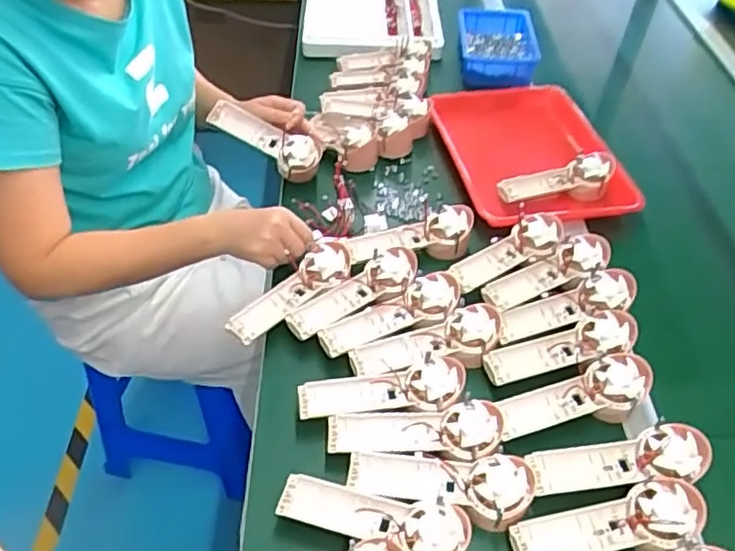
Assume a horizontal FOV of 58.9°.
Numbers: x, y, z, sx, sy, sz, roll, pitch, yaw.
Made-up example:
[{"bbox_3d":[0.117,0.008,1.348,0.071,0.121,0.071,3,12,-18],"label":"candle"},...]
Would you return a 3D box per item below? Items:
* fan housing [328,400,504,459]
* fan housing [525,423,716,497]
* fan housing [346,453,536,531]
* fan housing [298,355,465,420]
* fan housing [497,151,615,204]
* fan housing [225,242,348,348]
[{"bbox_3d":[0.047,0.153,0.652,0.170,0.024,0.054,2,47,-1],"label":"fan housing"},{"bbox_3d":[0.243,0.180,0.633,0.170,0.030,0.054,-4,47,-7],"label":"fan housing"},{"bbox_3d":[0.069,0.192,0.617,0.171,0.026,0.057,10,47,6],"label":"fan housing"},{"bbox_3d":[0.014,0.119,0.692,0.171,0.032,0.060,-2,47,-5],"label":"fan housing"},{"bbox_3d":[0.275,-0.137,0.941,0.171,0.041,0.062,-7,47,-10],"label":"fan housing"},{"bbox_3d":[-0.090,0.020,0.788,0.049,0.026,0.175,33,54,26],"label":"fan housing"}]

